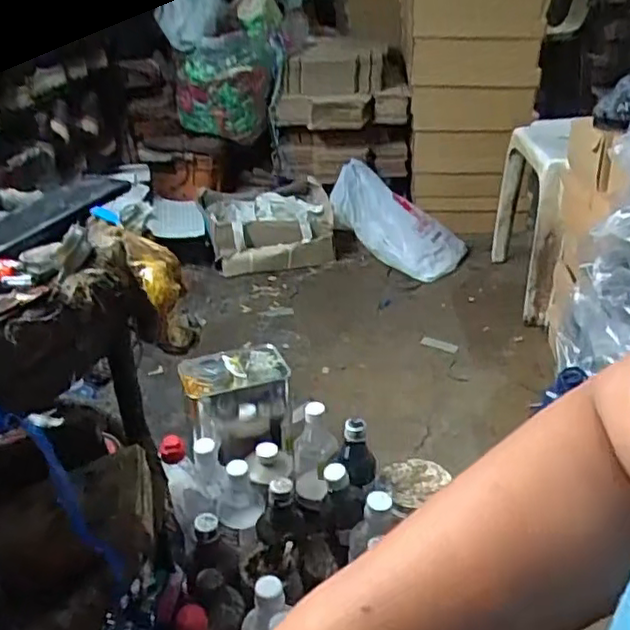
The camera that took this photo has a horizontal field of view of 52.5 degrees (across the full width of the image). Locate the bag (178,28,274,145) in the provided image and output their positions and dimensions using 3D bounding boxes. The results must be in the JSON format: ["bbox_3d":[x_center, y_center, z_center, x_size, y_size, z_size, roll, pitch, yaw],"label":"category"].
[{"bbox_3d":[-0.250,-0.649,1.806,0.225,0.265,0.175,12,33,21],"label":"bag"}]

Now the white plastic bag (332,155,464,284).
[{"bbox_3d":[0.220,-0.248,1.797,0.405,0.145,0.179,38,37,0],"label":"white plastic bag"}]

